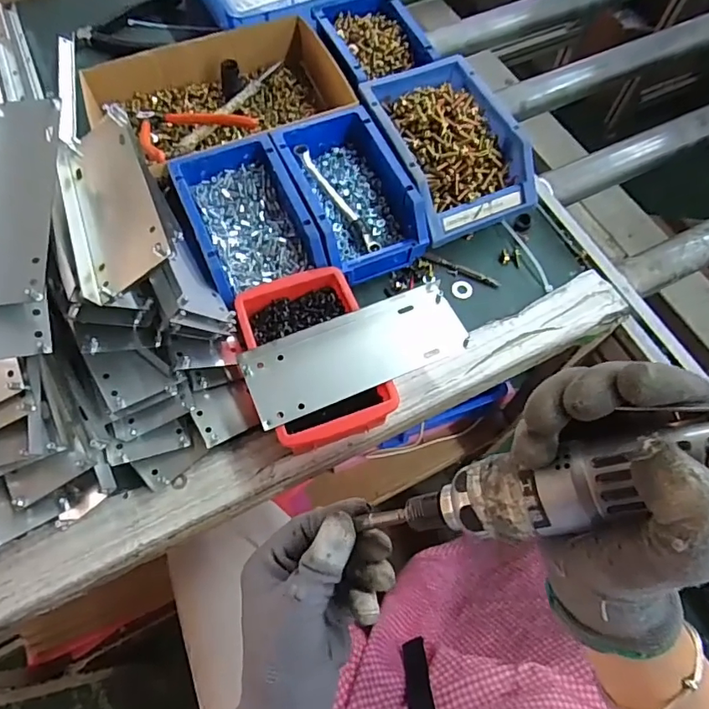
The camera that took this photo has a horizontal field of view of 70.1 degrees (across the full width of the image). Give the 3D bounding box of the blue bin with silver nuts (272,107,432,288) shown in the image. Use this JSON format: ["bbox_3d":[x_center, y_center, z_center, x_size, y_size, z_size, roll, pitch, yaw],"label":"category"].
[{"bbox_3d":[-0.009,-0.165,0.503,0.099,0.060,0.175,-23,68,-11],"label":"blue bin with silver nuts"}]

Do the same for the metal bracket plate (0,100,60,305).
[{"bbox_3d":[-0.263,-0.119,0.389,0.067,0.039,0.187,-6,66,-4],"label":"metal bracket plate"}]

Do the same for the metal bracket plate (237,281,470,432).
[{"bbox_3d":[0.002,-0.004,0.409,0.178,0.010,0.068,-21,67,-11],"label":"metal bracket plate"}]

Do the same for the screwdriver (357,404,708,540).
[{"bbox_3d":[0.111,0.054,0.223,0.258,0.034,0.037,-21,62,30],"label":"screwdriver"}]

